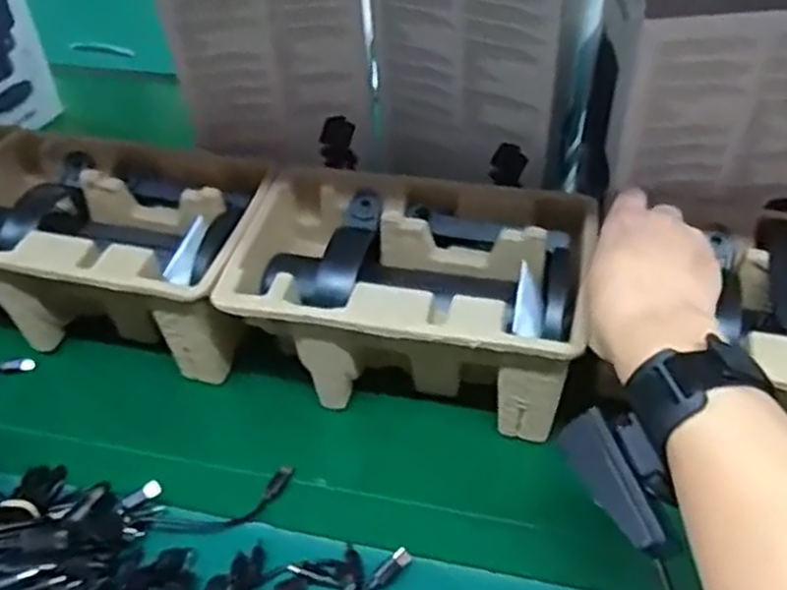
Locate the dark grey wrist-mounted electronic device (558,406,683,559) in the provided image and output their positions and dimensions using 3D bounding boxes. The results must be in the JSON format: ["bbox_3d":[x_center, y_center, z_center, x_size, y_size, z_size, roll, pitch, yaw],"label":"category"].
[{"bbox_3d":[0.108,0.085,0.353,0.033,0.019,0.071,-42,50,10],"label":"dark grey wrist-mounted electronic device"}]

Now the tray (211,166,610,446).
[{"bbox_3d":[0.016,0.004,0.523,0.228,0.107,0.143,7,45,15],"label":"tray"}]

